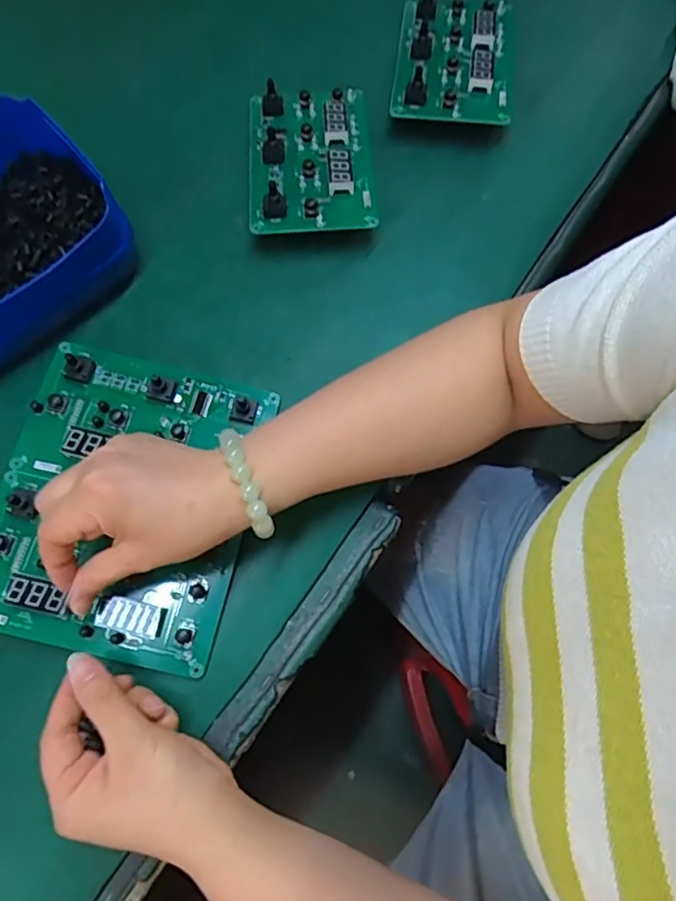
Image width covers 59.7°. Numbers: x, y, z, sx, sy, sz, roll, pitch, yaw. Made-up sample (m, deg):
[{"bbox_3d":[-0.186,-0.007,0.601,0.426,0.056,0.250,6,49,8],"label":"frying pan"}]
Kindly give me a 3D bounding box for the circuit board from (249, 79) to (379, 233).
[{"bbox_3d":[-0.024,-0.248,0.489,0.102,0.031,0.154,-3,73,0],"label":"circuit board"}]

